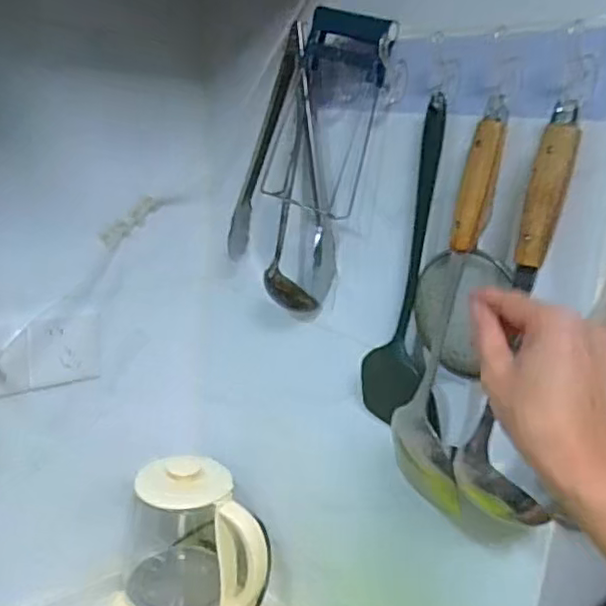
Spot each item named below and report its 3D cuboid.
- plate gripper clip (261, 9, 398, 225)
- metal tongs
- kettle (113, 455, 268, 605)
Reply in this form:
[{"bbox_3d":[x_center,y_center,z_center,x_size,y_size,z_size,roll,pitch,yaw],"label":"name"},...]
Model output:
[{"bbox_3d":[0.019,-0.189,0.627,0.115,0.192,0.023,29,31,28],"label":"plate gripper clip"},{"bbox_3d":[-0.022,-0.150,0.695,0.053,0.259,0.160,-5,18,-31],"label":"metal tongs"},{"bbox_3d":[-0.147,0.318,0.805,0.157,0.219,0.190,-7,19,-36],"label":"kettle"}]

